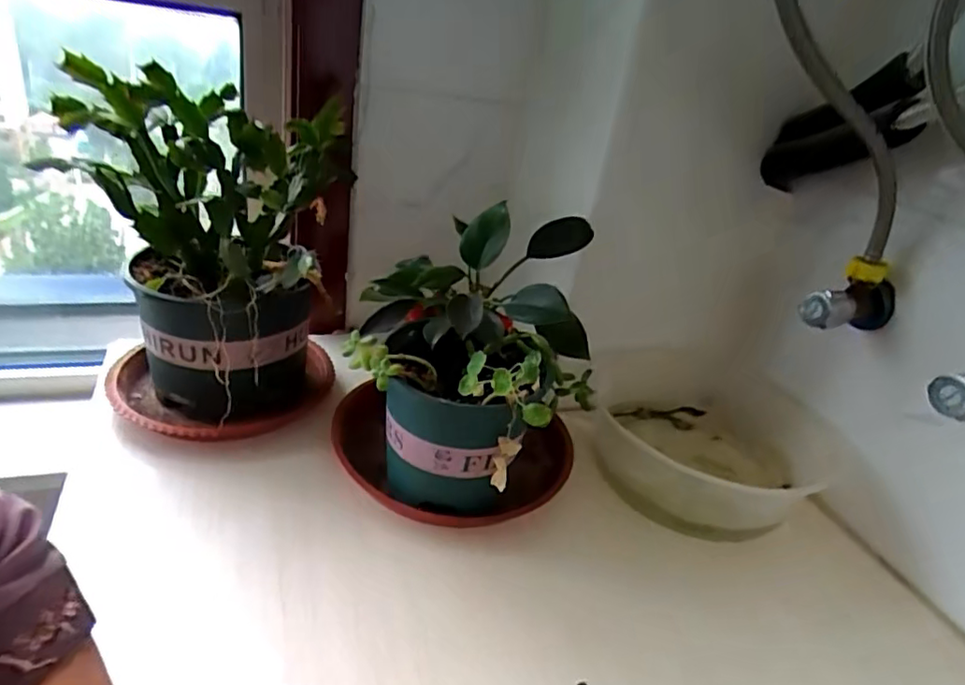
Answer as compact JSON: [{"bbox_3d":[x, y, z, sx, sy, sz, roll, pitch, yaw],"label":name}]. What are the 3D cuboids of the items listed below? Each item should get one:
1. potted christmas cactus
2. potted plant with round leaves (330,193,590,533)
[{"bbox_3d":[-0.240,-0.082,0.569,0.218,0.285,0.222,0,30,-18],"label":"potted christmas cactus"},{"bbox_3d":[-0.018,0.027,0.522,0.216,0.222,0.237,13,29,6],"label":"potted plant with round leaves"}]

